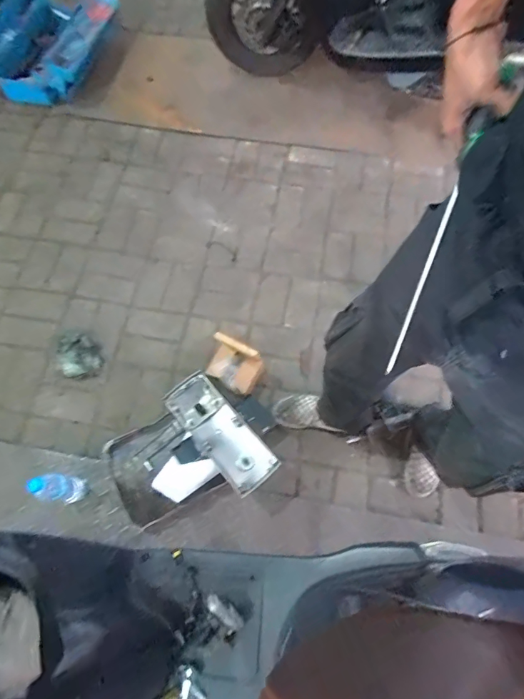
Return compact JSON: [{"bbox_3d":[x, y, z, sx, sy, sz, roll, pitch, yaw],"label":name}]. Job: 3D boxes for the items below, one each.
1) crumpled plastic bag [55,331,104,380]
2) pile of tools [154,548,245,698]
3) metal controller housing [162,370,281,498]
[{"bbox_3d":[-0.605,0.021,1.350,0.178,0.032,0.135,38,73,15],"label":"crumpled plastic bag"},{"bbox_3d":[-0.129,0.567,0.791,0.171,0.087,0.293,7,68,5],"label":"pile of tools"},{"bbox_3d":[-0.117,0.229,1.163,0.142,0.065,0.386,-39,57,-14],"label":"metal controller housing"}]

